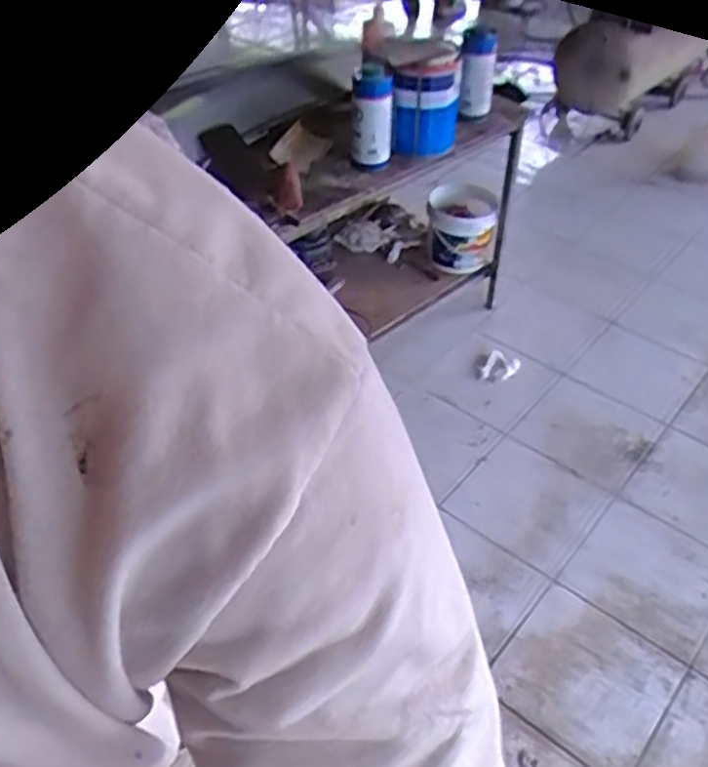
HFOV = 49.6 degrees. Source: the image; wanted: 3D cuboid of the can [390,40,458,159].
[{"bbox_3d":[0.154,-0.606,1.653,0.139,0.214,0.123,8,45,7],"label":"can"}]

